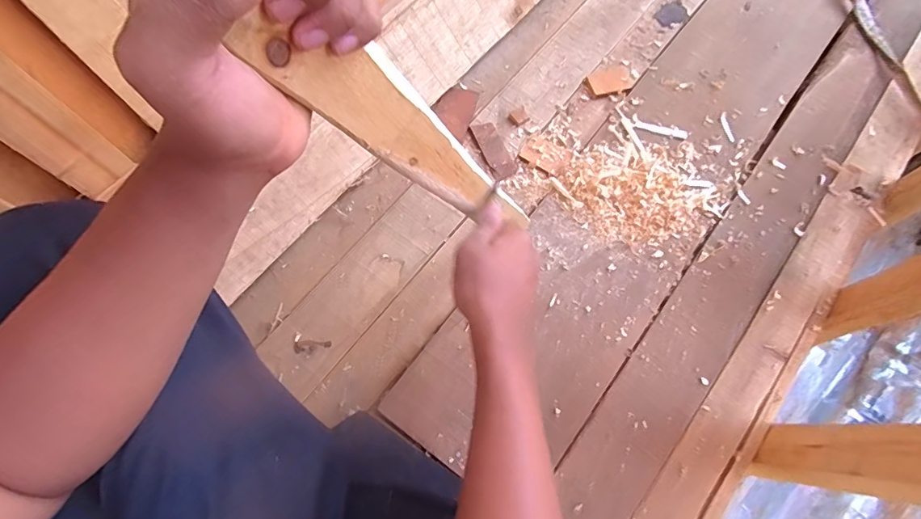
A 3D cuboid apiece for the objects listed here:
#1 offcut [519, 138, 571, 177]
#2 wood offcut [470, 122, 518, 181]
[{"bbox_3d":[0.121,-0.147,0.637,0.068,0.007,0.051,33,73,10],"label":"offcut"},{"bbox_3d":[0.047,-0.153,0.637,0.034,0.007,0.090,-23,72,-9],"label":"wood offcut"}]

